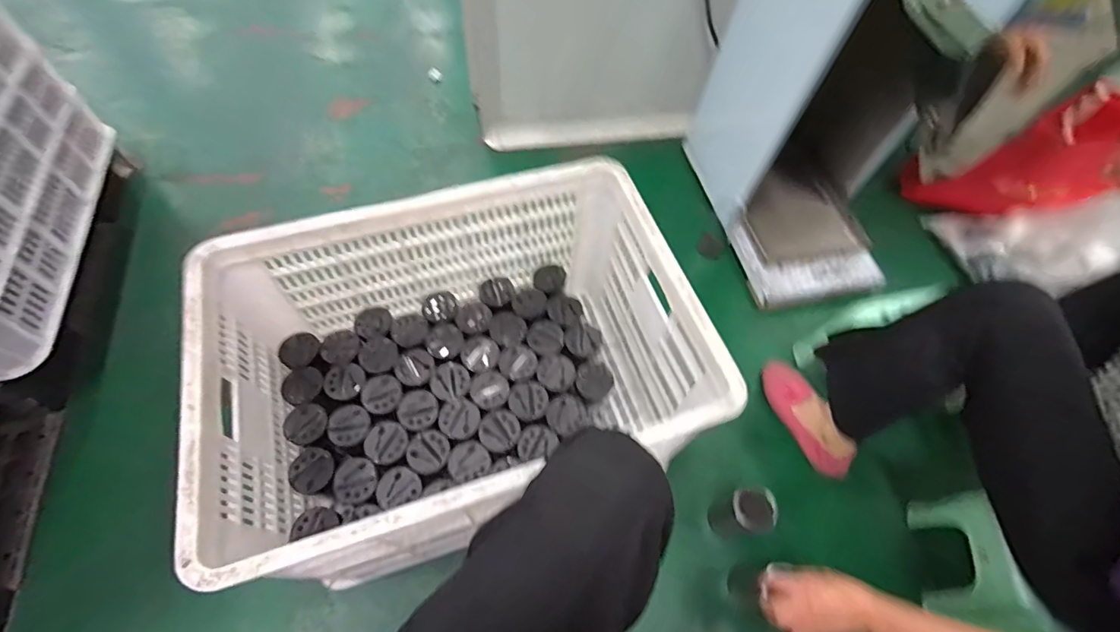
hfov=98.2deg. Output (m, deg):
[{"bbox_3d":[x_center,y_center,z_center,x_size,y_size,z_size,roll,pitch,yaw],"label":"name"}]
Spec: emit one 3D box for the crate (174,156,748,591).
[{"bbox_3d":[-0.135,0.085,0.741,0.605,0.345,0.423,-16,63,-12],"label":"crate"}]

